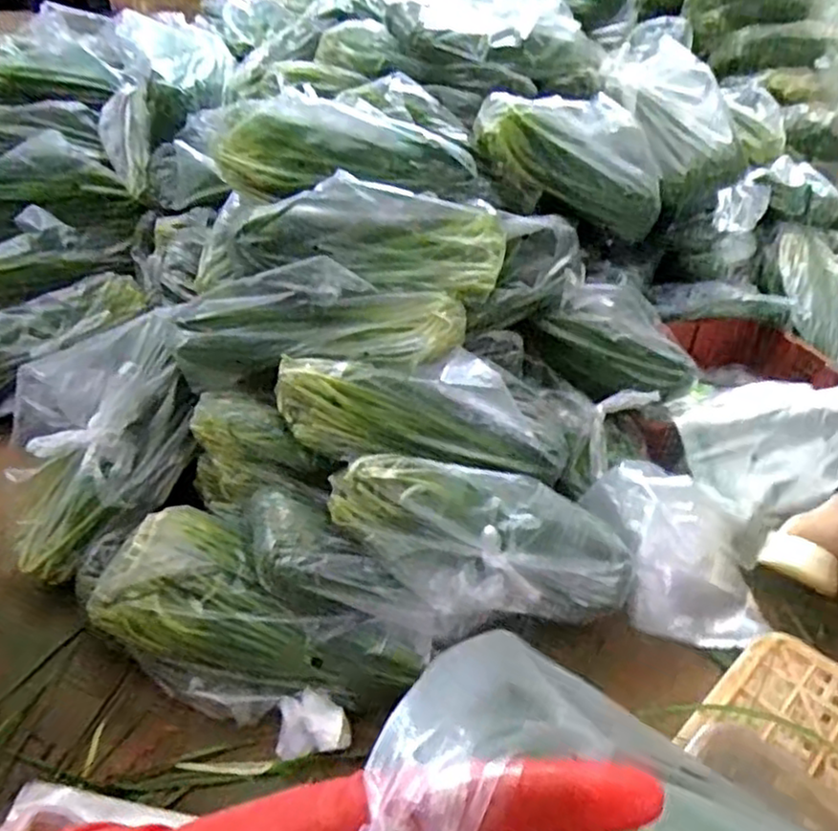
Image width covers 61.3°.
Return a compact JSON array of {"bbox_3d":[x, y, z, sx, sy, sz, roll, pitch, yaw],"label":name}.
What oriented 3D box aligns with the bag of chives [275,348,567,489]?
[{"bbox_3d":[0.022,-0.003,0.989,0.433,0.126,0.113,10,34,-13],"label":"bag of chives"}]

